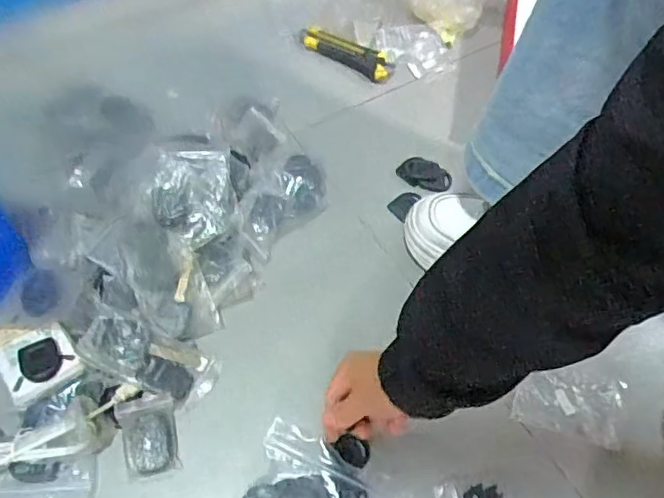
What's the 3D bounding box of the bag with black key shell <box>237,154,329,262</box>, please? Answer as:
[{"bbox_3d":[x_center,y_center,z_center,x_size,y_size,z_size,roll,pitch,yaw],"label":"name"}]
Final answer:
[{"bbox_3d":[-0.052,-0.050,0.607,0.069,0.031,0.126,39,65,19],"label":"bag with black key shell"}]

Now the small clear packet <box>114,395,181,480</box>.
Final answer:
[{"bbox_3d":[-0.158,0.161,0.486,0.045,0.021,0.062,-13,60,-10],"label":"small clear packet"}]

